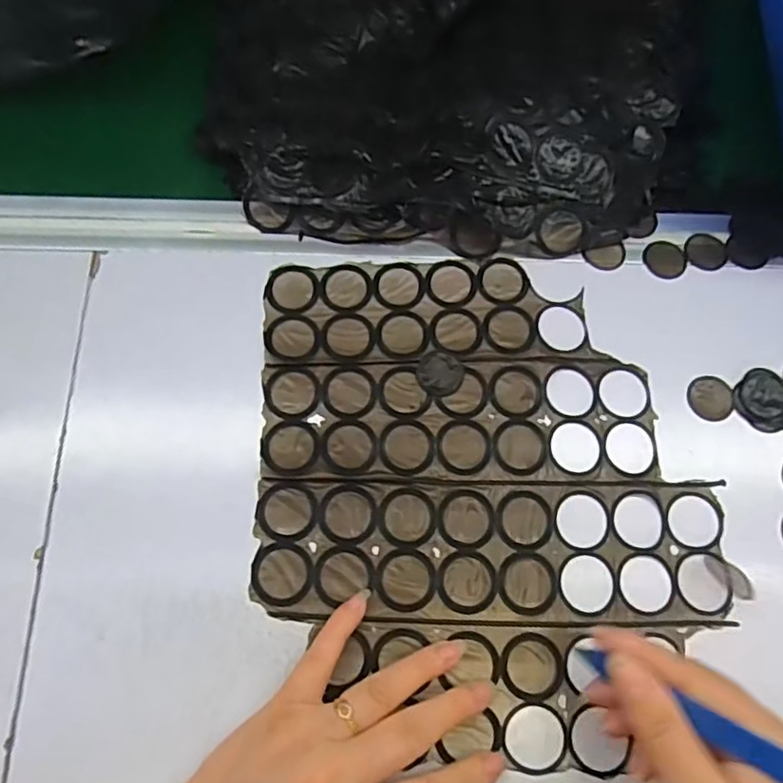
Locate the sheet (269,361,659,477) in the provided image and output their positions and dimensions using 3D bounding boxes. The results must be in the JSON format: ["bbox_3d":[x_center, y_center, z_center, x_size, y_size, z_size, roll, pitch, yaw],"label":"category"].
[{"bbox_3d":[0.041,0.016,0.358,0.227,0.004,0.069,0,74,-2],"label":"sheet"}]

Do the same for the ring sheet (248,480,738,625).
[{"bbox_3d":[0.056,0.087,0.337,0.256,0.004,0.073,1,74,-2],"label":"ring sheet"}]

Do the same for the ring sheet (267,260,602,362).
[{"bbox_3d":[0.022,-0.050,0.379,0.193,0.004,0.066,-3,74,-3],"label":"ring sheet"}]

